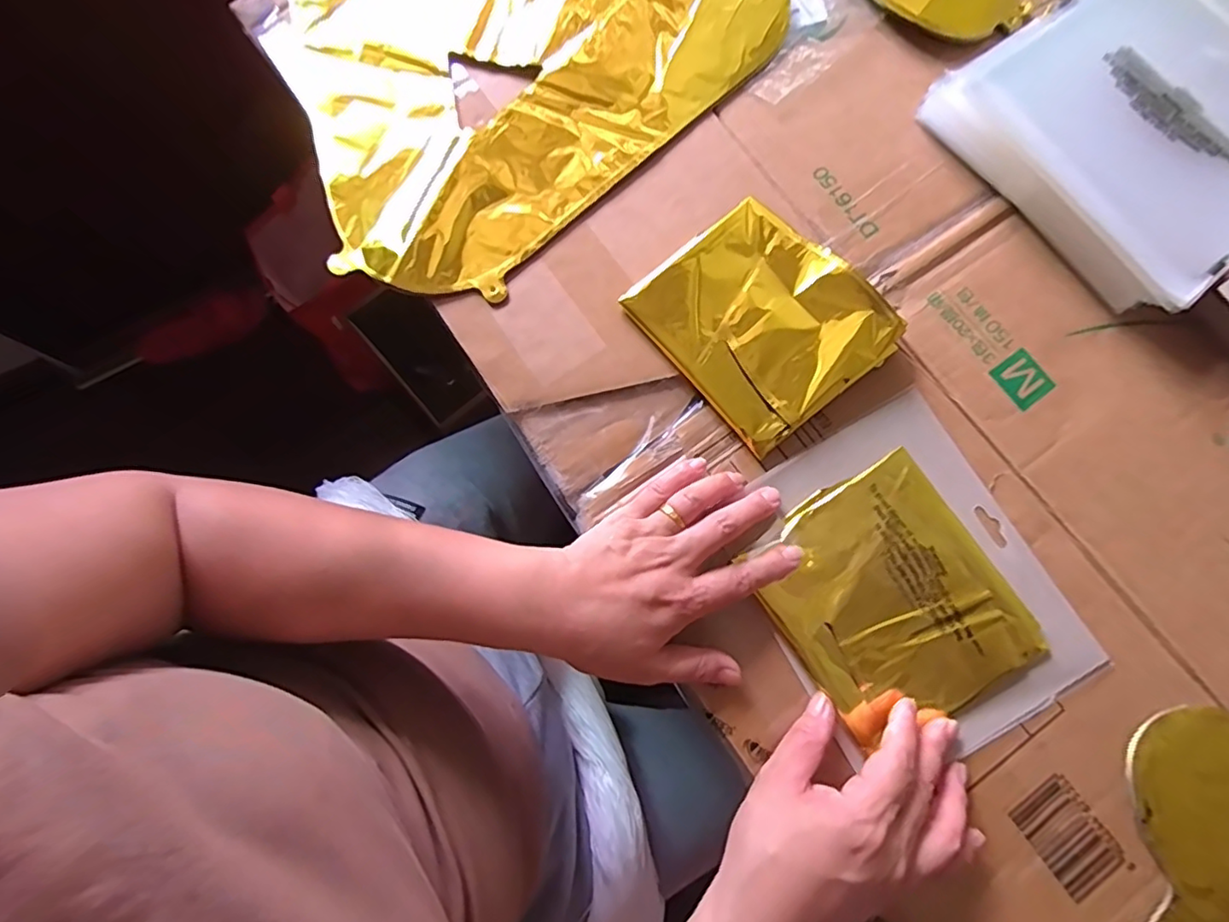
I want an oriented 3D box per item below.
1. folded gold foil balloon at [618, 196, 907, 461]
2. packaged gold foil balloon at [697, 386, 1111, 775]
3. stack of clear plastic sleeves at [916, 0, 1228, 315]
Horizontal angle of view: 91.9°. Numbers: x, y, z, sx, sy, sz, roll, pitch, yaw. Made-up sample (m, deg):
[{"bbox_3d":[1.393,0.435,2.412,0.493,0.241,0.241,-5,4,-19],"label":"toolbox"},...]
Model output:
[{"bbox_3d":[0.094,-0.093,0.384,0.118,0.030,0.139,-39,80,-11],"label":"folded gold foil balloon"},{"bbox_3d":[0.176,0.073,0.361,0.162,0.018,0.195,-29,78,-9],"label":"packaged gold foil balloon"},{"bbox_3d":[0.376,-0.238,0.423,0.229,0.041,0.220,-35,79,-10],"label":"stack of clear plastic sleeves"}]

